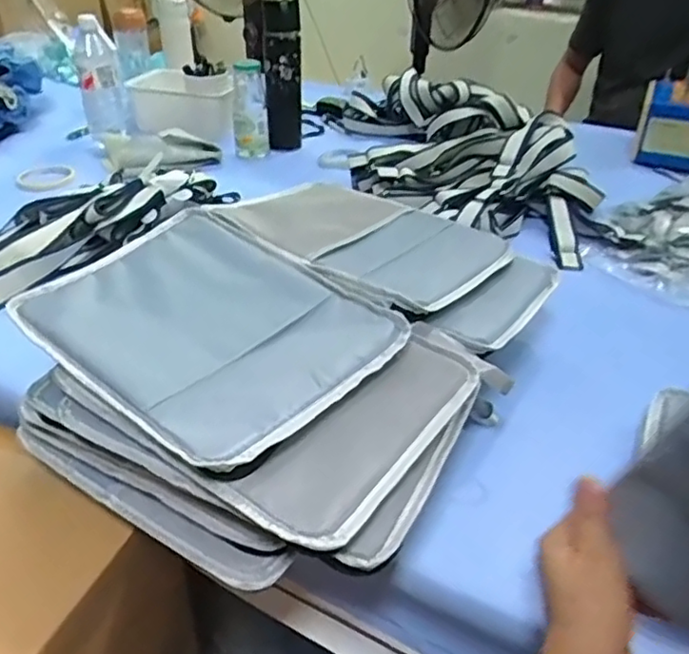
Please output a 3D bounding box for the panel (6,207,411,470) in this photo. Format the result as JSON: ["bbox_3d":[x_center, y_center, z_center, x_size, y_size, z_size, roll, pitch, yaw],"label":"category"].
[{"bbox_3d":[-0.118,-0.011,0.542,0.287,0.025,0.216,27,41,32],"label":"panel"}]

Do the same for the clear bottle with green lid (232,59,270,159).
[{"bbox_3d":[-0.179,-0.413,1.212,0.066,0.167,0.068,-3,34,-8],"label":"clear bottle with green lid"}]

